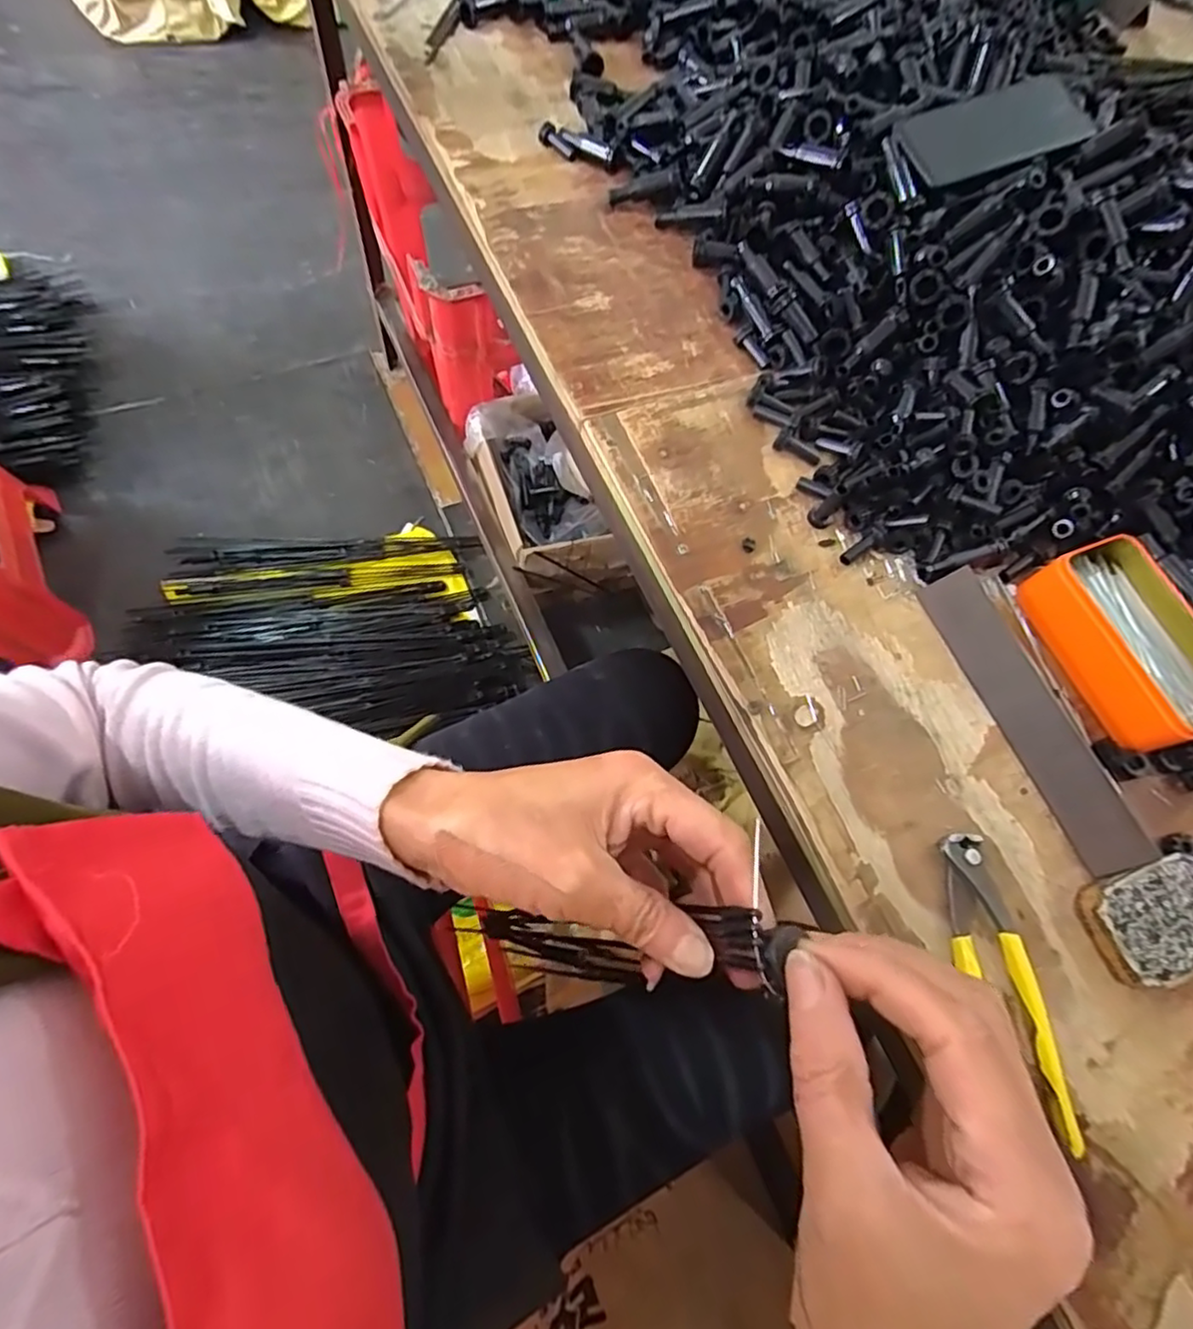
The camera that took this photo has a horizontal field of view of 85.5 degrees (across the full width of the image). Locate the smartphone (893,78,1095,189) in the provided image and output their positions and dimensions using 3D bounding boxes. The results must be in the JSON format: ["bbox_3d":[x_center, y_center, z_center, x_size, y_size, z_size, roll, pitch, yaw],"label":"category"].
[{"bbox_3d":[0.328,-0.442,0.534,0.146,0.007,0.077,-21,76,-2],"label":"smartphone"}]

